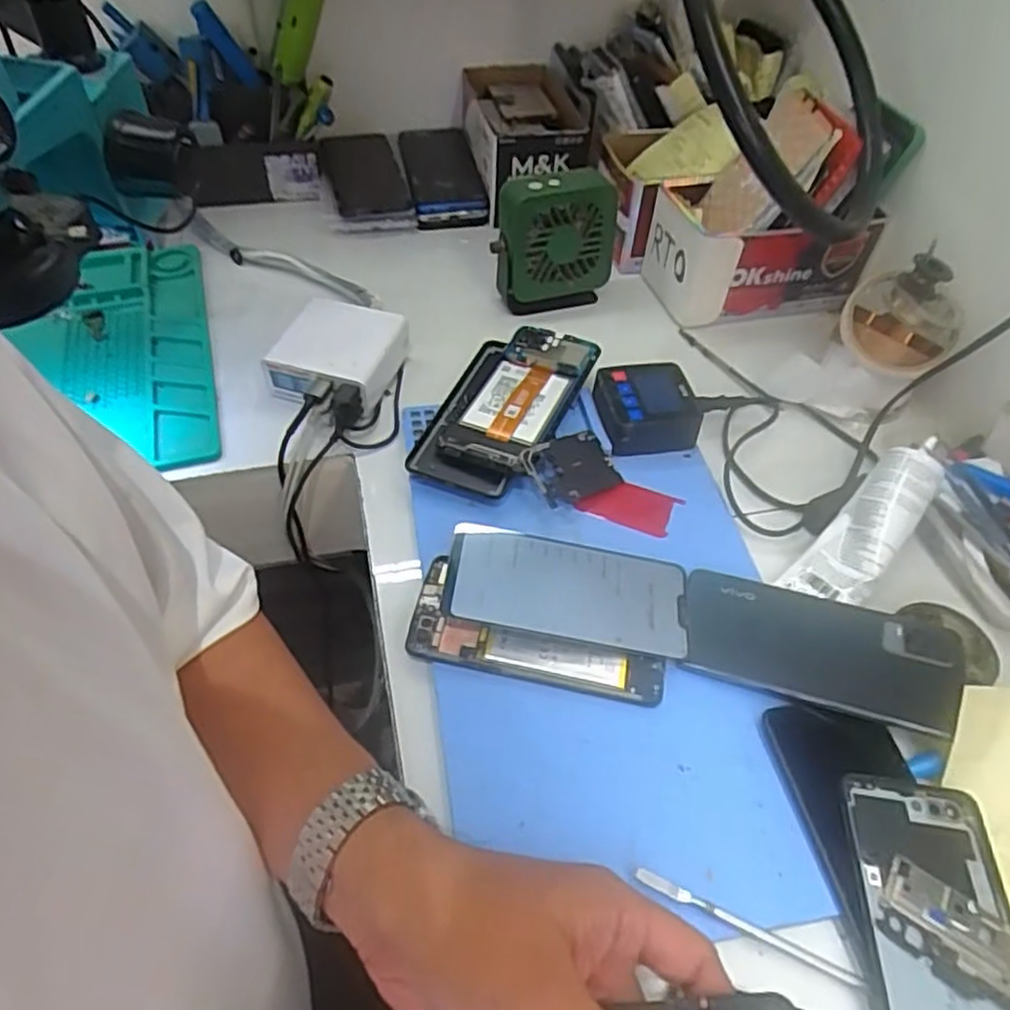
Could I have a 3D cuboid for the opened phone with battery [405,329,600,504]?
[{"bbox_3d":[0.002,-0.079,0.540,0.088,0.017,0.169,15,50,17],"label":"opened phone with battery"}]

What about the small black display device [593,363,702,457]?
[{"bbox_3d":[0.109,-0.075,0.548,0.076,0.034,0.073,-5,50,-7],"label":"small black display device"}]

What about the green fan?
[{"bbox_3d":[0.041,-0.231,0.626,0.101,0.109,0.052,-18,53,-18],"label":"green fan"}]

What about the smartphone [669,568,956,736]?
[{"bbox_3d":[0.183,0.082,0.423,0.153,0.008,0.076,12,48,16],"label":"smartphone"}]

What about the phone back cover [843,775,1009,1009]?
[{"bbox_3d":[0.206,0.210,0.332,0.073,0.010,0.155,6,50,2],"label":"phone back cover"}]

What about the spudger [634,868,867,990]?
[{"bbox_3d":[0.115,0.198,0.335,0.111,0.009,0.007,19,53,13],"label":"spudger"}]

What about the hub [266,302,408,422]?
[{"bbox_3d":[-0.131,-0.124,0.569,0.089,0.040,0.093,15,51,10],"label":"hub"}]

